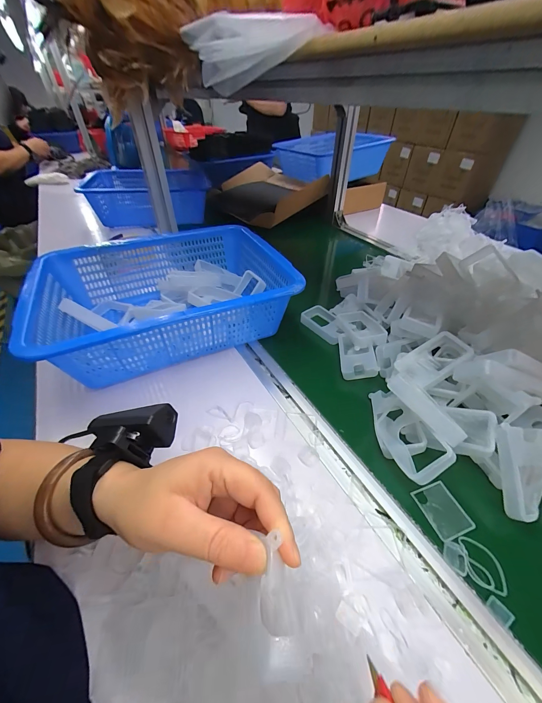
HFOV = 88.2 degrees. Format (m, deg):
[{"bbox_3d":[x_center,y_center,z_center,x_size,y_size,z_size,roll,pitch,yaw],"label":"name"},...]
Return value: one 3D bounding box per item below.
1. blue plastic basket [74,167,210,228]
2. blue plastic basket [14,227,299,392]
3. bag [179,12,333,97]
[{"bbox_3d":[-0.410,-0.543,0.974,0.367,0.111,0.347,-11,44,-11],"label":"blue plastic basket"},{"bbox_3d":[-0.173,-0.091,0.495,0.372,0.124,0.297,-17,46,-17],"label":"blue plastic basket"},{"bbox_3d":[-0.032,-0.387,0.362,0.064,0.070,0.220,-29,50,-27],"label":"bag"}]

